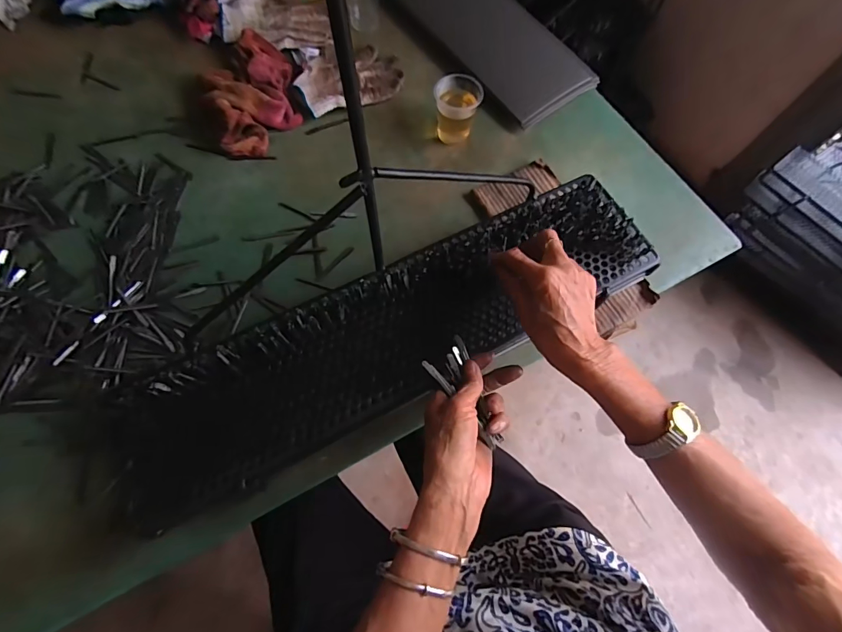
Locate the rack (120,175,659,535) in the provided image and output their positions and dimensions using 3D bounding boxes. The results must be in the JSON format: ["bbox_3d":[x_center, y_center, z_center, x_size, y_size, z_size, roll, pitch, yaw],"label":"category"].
[{"bbox_3d":[-0.019,0.016,0.441,0.605,0.050,0.144,-28,72,-11],"label":"rack"}]

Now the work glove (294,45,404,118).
[{"bbox_3d":[-0.113,-0.378,0.645,0.162,0.018,0.114,-23,71,-11],"label":"work glove"}]

